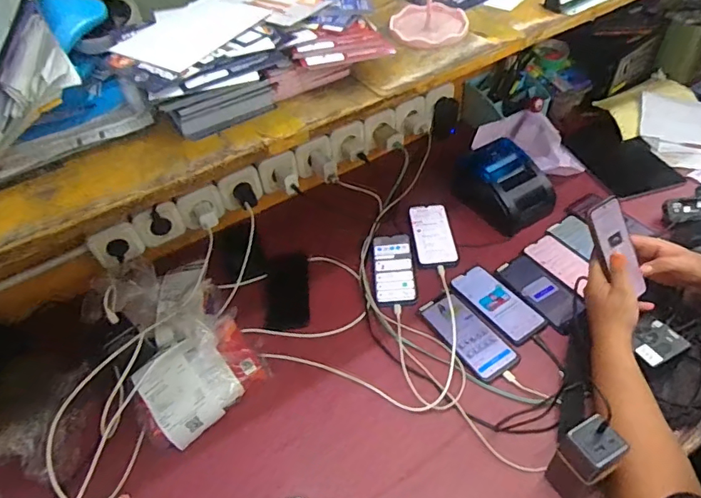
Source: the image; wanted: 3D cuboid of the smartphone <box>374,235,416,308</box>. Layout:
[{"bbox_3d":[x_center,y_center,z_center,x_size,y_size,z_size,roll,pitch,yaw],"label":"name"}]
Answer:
[{"bbox_3d":[0.080,0.035,0.886,0.071,0.006,0.163,-2,46,4],"label":"smartphone"}]

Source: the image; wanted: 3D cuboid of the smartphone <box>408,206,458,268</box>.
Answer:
[{"bbox_3d":[0.159,-0.028,0.935,0.076,0.010,0.153,-5,46,2],"label":"smartphone"}]

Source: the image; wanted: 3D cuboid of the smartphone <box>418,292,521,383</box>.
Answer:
[{"bbox_3d":[0.188,0.137,0.776,0.077,0.014,0.166,-28,50,-19],"label":"smartphone"}]

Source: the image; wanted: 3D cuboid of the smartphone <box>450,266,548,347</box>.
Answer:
[{"bbox_3d":[0.247,0.092,0.814,0.080,0.005,0.162,-28,50,-20],"label":"smartphone"}]

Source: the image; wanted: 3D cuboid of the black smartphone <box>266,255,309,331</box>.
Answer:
[{"bbox_3d":[-0.112,0.077,0.868,0.074,0.006,0.141,5,58,-13],"label":"black smartphone"}]

